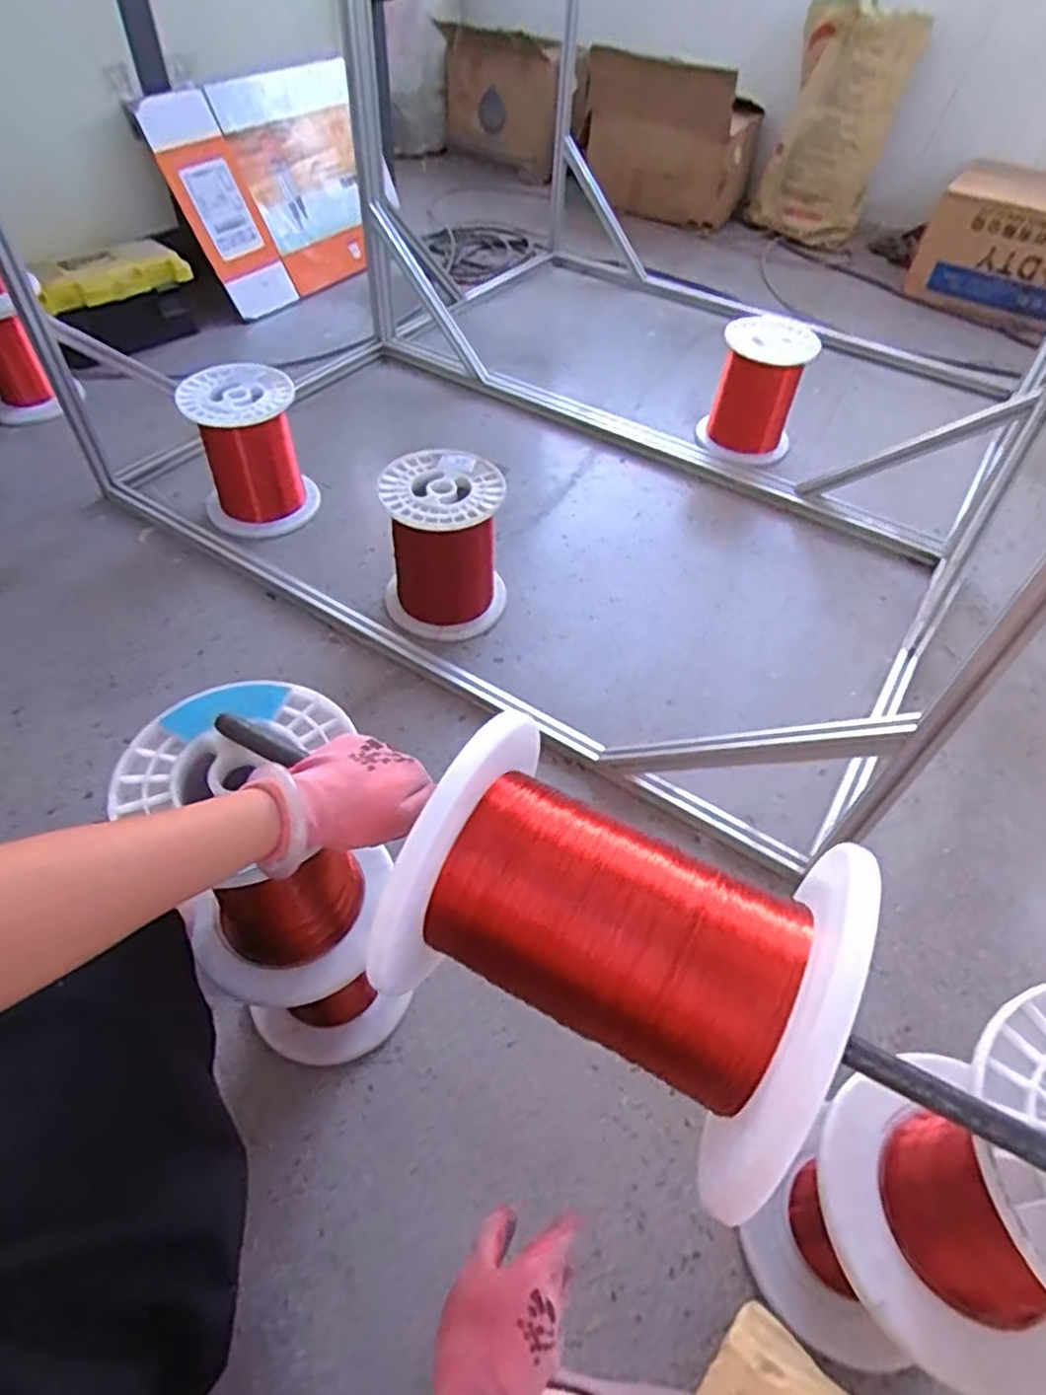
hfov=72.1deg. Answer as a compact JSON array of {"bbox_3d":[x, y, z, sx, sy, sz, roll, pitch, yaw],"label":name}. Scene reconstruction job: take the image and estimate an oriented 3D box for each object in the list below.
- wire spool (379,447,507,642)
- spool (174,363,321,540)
[{"bbox_3d":[-0.132,-0.249,1.200,0.201,0.234,0.206,2,51,-2],"label":"wire spool"},{"bbox_3d":[-0.503,-0.450,1.337,0.199,0.236,0.169,-23,56,-20],"label":"spool"}]

